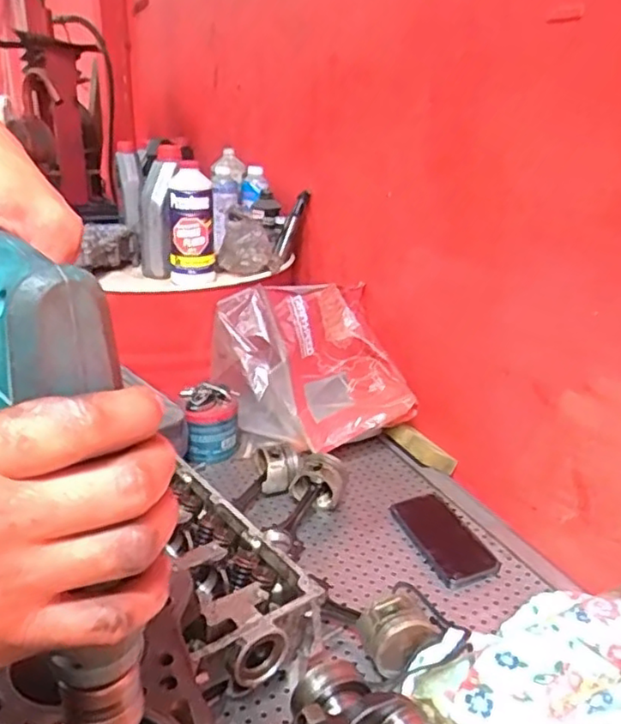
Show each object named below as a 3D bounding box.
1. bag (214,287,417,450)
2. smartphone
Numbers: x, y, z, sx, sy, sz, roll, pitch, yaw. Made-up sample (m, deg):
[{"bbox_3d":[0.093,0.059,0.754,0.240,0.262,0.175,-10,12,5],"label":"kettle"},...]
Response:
[{"bbox_3d":[-0.001,0.014,1.123,0.261,0.232,0.324,-7,23,-23],"label":"bag"},{"bbox_3d":[0.179,0.236,0.872,0.078,0.010,0.174,-5,22,-20],"label":"smartphone"}]

